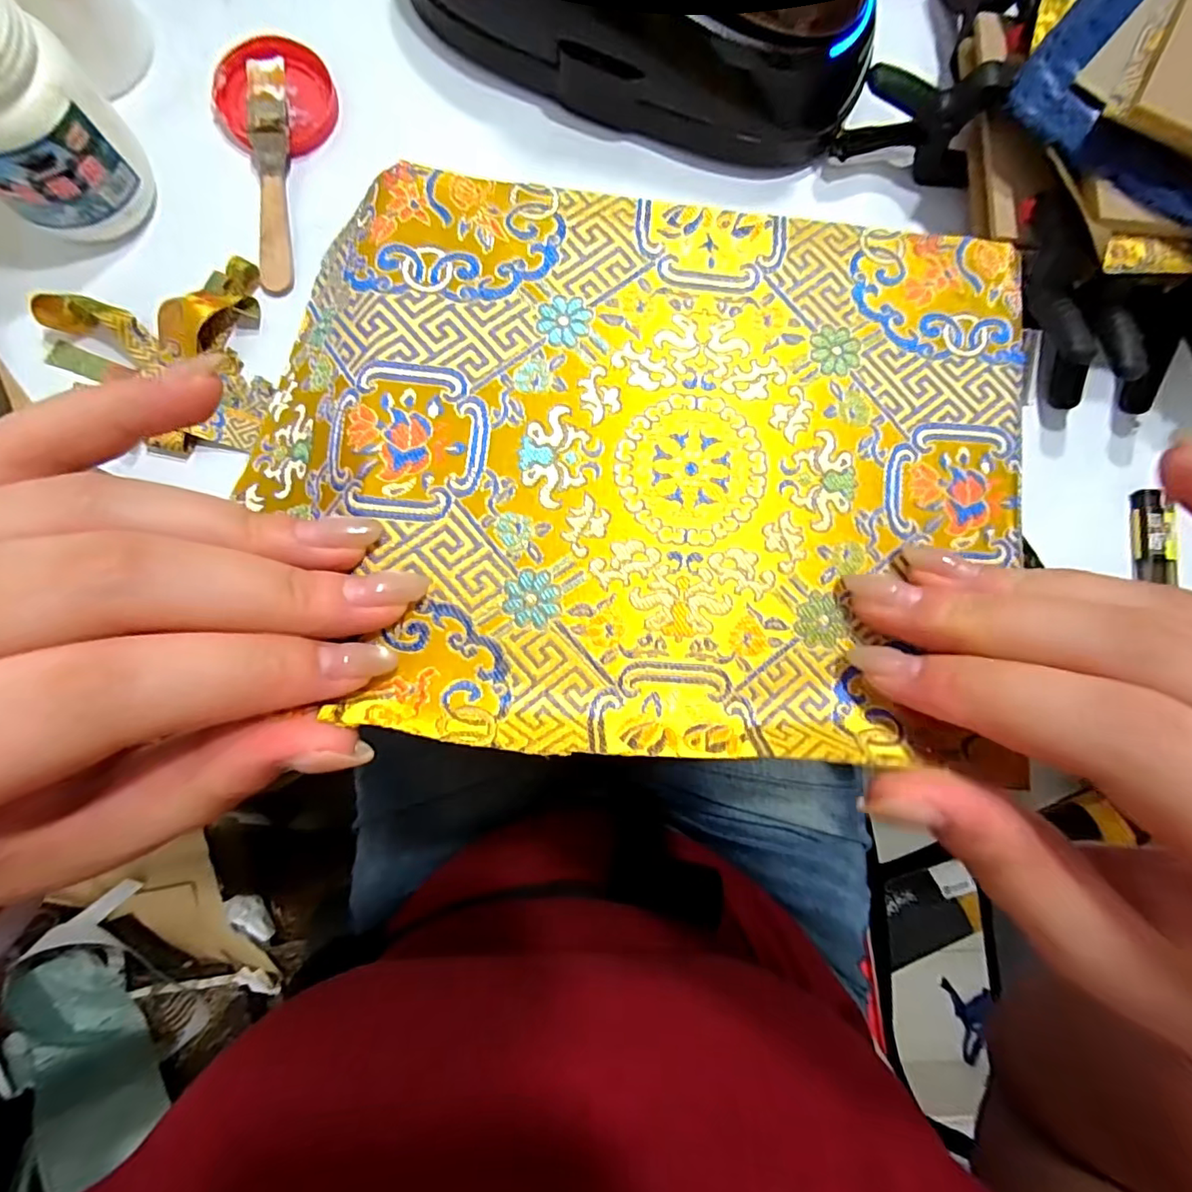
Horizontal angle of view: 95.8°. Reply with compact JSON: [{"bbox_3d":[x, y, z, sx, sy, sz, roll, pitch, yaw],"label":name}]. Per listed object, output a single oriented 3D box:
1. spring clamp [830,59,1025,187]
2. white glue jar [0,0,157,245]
[{"bbox_3d":[0.207,-0.302,0.341,0.090,0.065,0.025,7,83,-4],"label":"spring clamp"},{"bbox_3d":[-0.292,-0.244,0.278,0.073,0.092,0.069,1,83,-5],"label":"white glue jar"}]

